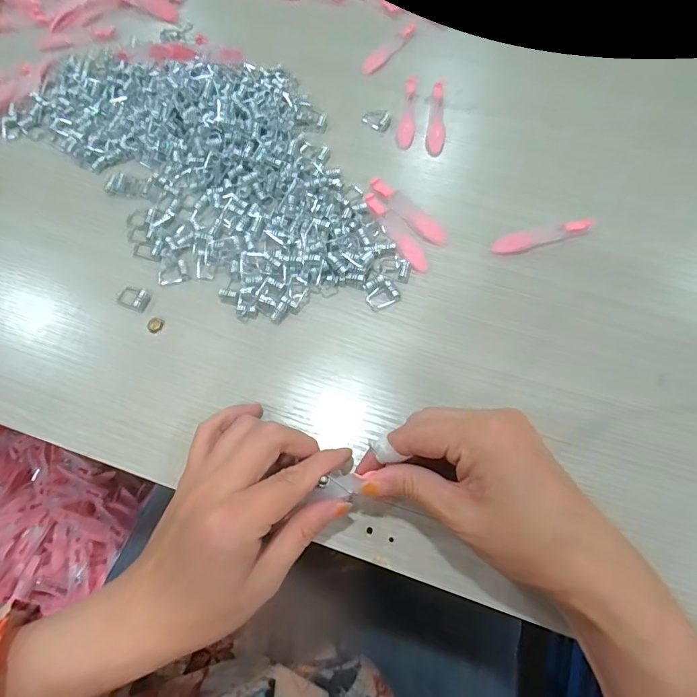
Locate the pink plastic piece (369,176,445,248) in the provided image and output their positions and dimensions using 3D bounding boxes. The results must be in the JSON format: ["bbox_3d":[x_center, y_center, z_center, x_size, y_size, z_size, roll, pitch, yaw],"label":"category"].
[{"bbox_3d":[0.046,-0.106,0.351,0.075,0.005,0.020,40,74,16],"label":"pink plastic piece"}]

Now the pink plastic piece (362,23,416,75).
[{"bbox_3d":[0.039,-0.284,0.432,0.018,0.004,0.080,36,73,14],"label":"pink plastic piece"}]

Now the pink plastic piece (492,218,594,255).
[{"bbox_3d":[0.144,-0.086,0.342,0.072,0.011,0.017,-14,68,-5],"label":"pink plastic piece"}]

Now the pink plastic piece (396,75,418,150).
[{"bbox_3d":[0.054,-0.209,0.398,0.014,0.004,0.083,10,68,5],"label":"pink plastic piece"}]

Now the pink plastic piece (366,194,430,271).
[{"bbox_3d":[0.037,-0.090,0.343,0.017,0.004,0.077,-27,70,-10],"label":"pink plastic piece"}]

